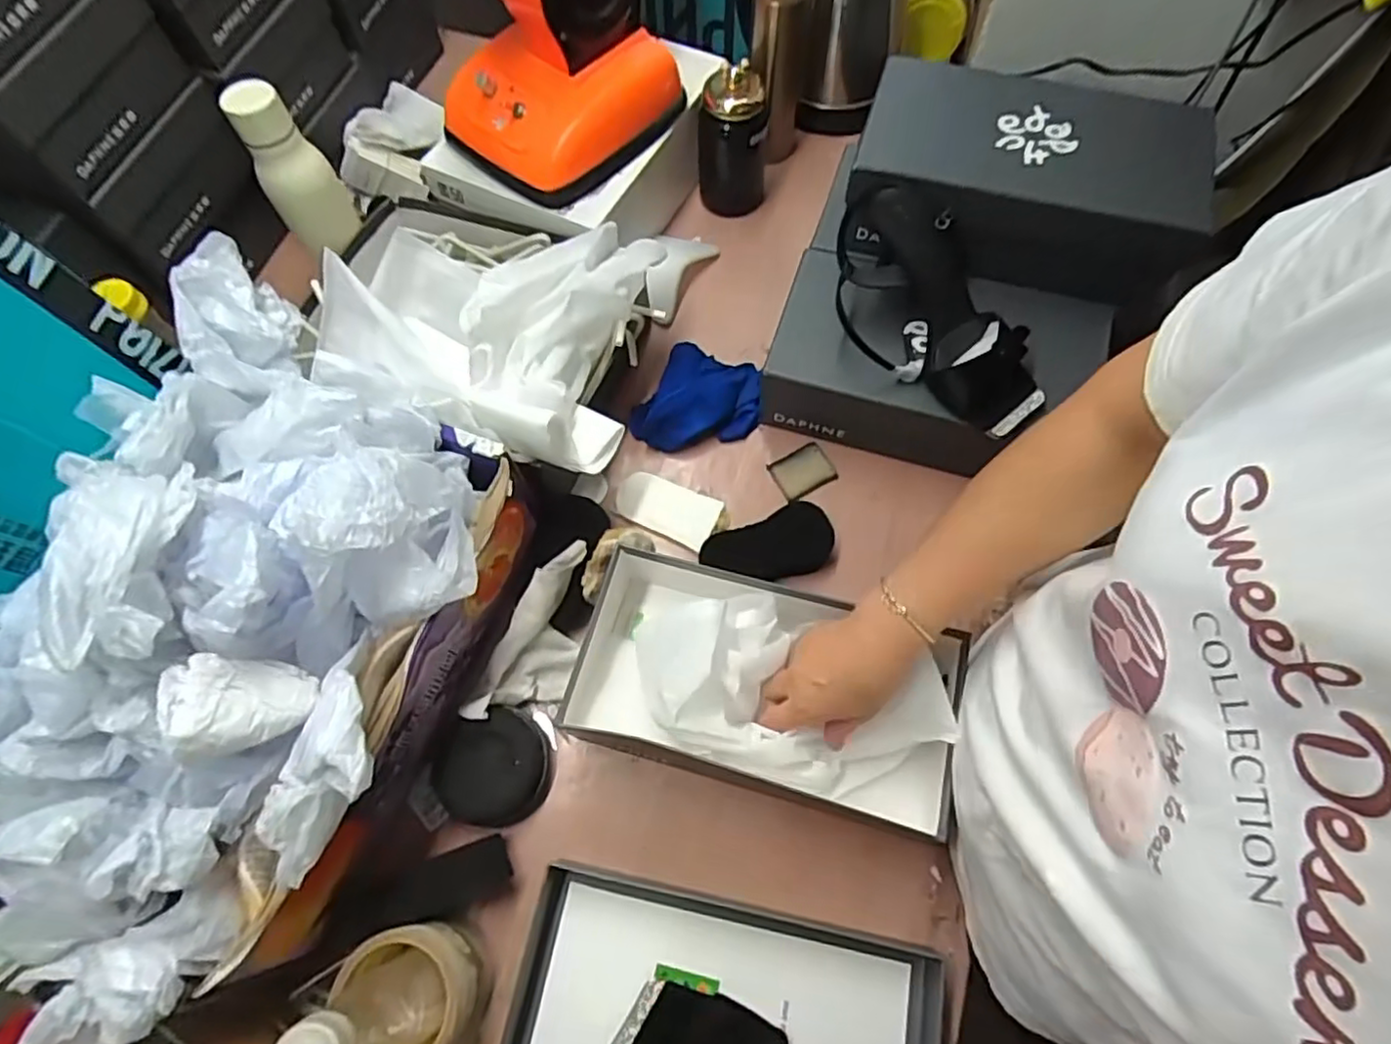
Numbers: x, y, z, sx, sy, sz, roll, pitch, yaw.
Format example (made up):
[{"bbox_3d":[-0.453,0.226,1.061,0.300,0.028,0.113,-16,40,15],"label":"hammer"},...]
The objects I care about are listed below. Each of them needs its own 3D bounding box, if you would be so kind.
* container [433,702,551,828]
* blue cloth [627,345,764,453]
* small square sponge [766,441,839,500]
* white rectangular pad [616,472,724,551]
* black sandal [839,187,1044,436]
[{"bbox_3d":[-0.171,0.205,0.560,0.094,0.027,0.088,0,67,1],"label":"container"},{"bbox_3d":[0.006,-0.125,0.697,0.111,0.040,0.133,32,71,14],"label":"blue cloth"},{"bbox_3d":[0.108,-0.052,0.683,0.059,0.007,0.047,-26,69,-9],"label":"small square sponge"},{"bbox_3d":[-0.028,-0.015,0.664,0.099,0.016,0.053,20,69,10],"label":"white rectangular pad"},{"bbox_3d":[0.202,-0.176,0.596,0.131,0.075,0.237,-29,86,-10],"label":"black sandal"}]

